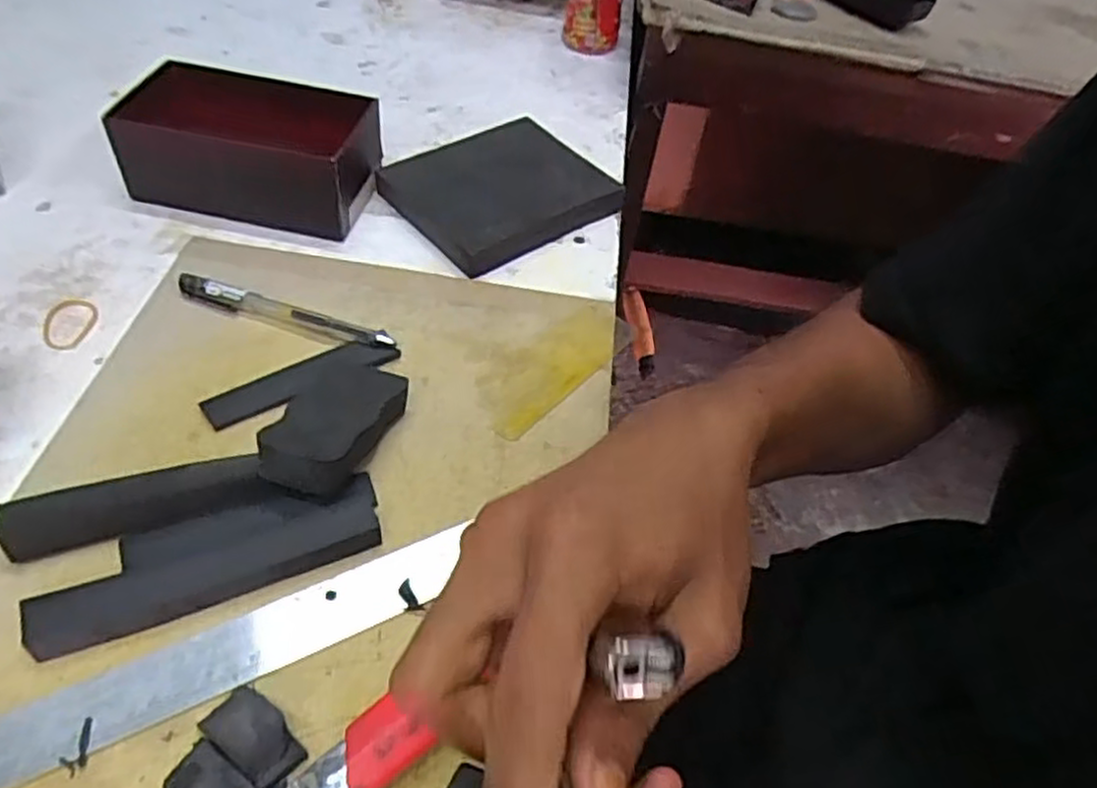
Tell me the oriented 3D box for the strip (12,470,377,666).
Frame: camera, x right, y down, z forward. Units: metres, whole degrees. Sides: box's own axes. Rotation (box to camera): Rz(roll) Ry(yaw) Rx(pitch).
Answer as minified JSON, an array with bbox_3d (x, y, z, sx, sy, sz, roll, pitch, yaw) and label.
[{"bbox_3d":[-0.151,0.073,0.339,0.146,0.015,0.044,-16,52,-21],"label":"strip"}]

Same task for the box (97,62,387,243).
[{"bbox_3d":[-0.209,-0.171,0.515,0.179,0.059,0.091,12,48,4],"label":"box"}]

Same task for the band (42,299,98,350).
[{"bbox_3d":[-0.279,-0.041,0.431,0.027,0.004,0.042,2,48,-6],"label":"band"}]

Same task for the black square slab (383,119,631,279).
[{"bbox_3d":[-0.031,-0.150,0.544,0.148,0.022,0.119,-28,57,-29],"label":"black square slab"}]

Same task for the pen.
[{"bbox_3d":[-0.157,-0.048,0.443,0.138,0.014,0.015,15,48,7],"label":"pen"}]

